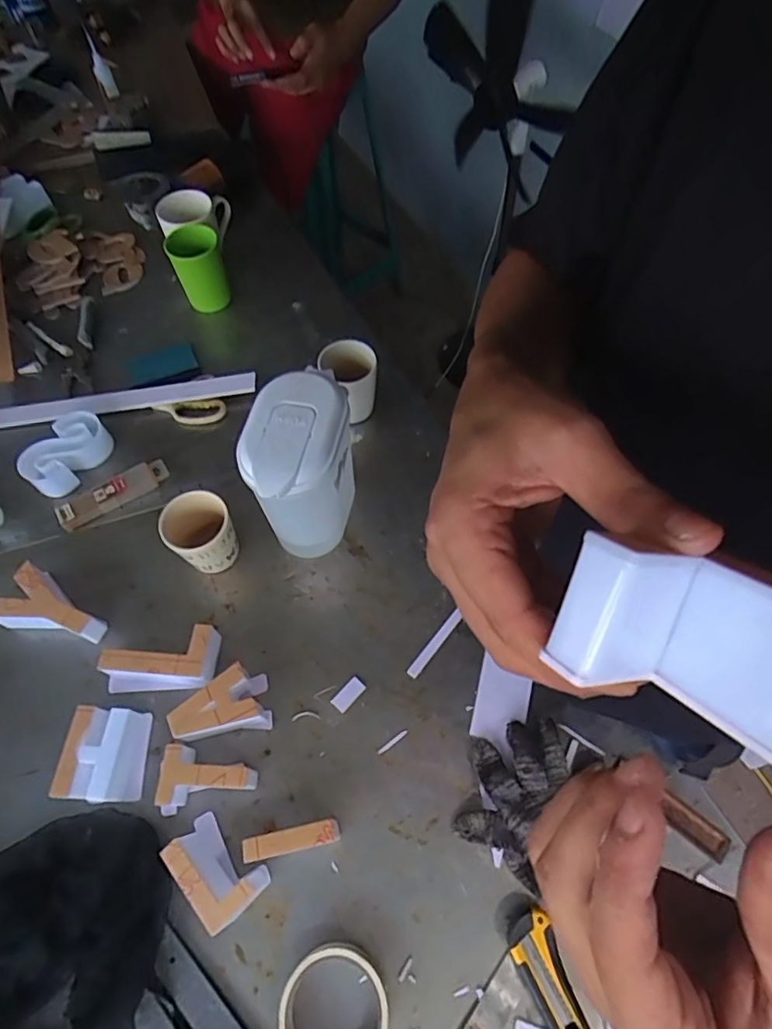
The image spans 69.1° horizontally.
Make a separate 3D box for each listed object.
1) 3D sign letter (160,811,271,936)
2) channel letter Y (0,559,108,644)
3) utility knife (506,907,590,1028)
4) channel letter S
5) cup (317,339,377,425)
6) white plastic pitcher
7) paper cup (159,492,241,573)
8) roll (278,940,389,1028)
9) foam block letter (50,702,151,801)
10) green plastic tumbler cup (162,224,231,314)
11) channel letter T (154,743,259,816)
[{"bbox_3d":[-0.156,0.321,0.509,0.087,0.045,0.053,39,69,19],"label":"3D sign letter"},{"bbox_3d":[-0.364,0.107,0.622,0.113,0.050,0.070,18,64,10],"label":"channel letter Y"},{"bbox_3d":[0.146,0.415,0.461,0.036,0.024,0.147,-21,64,-10],"label":"utility knife"},{"bbox_3d":[-0.412,-0.083,0.721,0.069,0.047,0.115,30,66,16],"label":"channel letter S"},{"bbox_3d":[-0.046,-0.172,0.741,0.065,0.105,0.069,0,62,-1],"label":"cup"},{"bbox_3d":[-0.088,-0.050,0.608,0.100,0.163,0.153,-1,62,-1],"label":"white plastic pitcher"},{"bbox_3d":[-0.208,0.027,0.642,0.072,0.088,0.067,0,62,1],"label":"paper cup"},{"bbox_3d":[-0.044,0.414,0.464,0.087,0.024,0.090,0,62,1],"label":"roll"},{"bbox_3d":[-0.278,0.237,0.555,0.067,0.044,0.084,-1,62,1],"label":"foam block letter"},{"bbox_3d":[-0.279,-0.368,0.845,0.074,0.099,0.077,0,62,1],"label":"green plastic tumbler cup"},{"bbox_3d":[-0.172,0.257,0.542,0.084,0.047,0.058,2,62,2],"label":"channel letter T"}]

